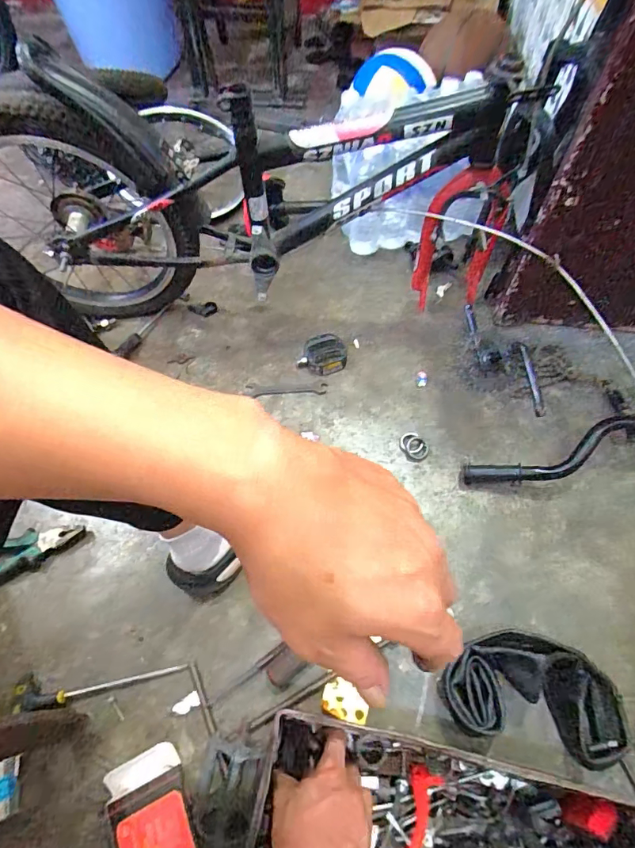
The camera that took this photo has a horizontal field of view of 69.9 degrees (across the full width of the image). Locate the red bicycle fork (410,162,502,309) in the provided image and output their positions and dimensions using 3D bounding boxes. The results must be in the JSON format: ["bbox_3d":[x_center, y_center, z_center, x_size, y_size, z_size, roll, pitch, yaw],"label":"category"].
[{"bbox_3d":[0.242,-0.302,0.781,0.156,0.284,0.074,-18,62,-8],"label":"red bicycle fork"}]

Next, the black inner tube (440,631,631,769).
[{"bbox_3d":[0.251,0.308,0.526,0.205,0.075,0.120,12,62,8],"label":"black inner tube"}]

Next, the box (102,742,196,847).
[{"bbox_3d":[-0.172,0.453,0.486,0.079,0.026,0.173,-23,63,-11],"label":"box"}]

